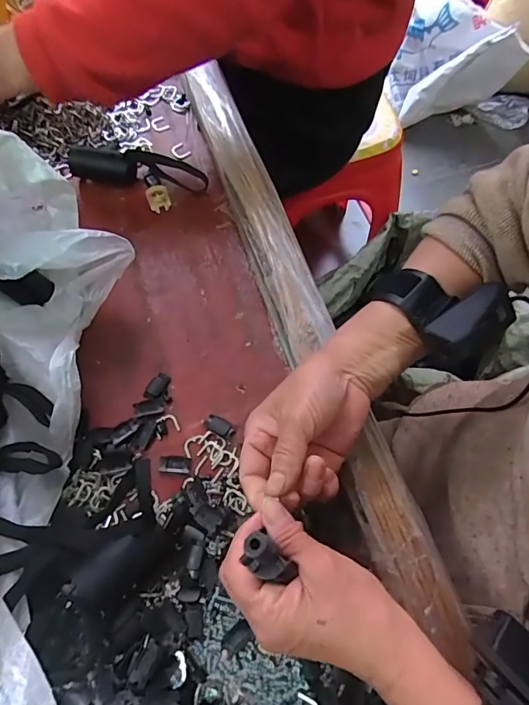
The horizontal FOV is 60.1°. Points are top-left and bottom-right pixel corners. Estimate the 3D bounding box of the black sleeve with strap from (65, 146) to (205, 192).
[{"bbox_3d":[-0.129,-0.190,0.466,0.138,0.034,0.028,7,66,2],"label":"black sleeve with strap"}]

